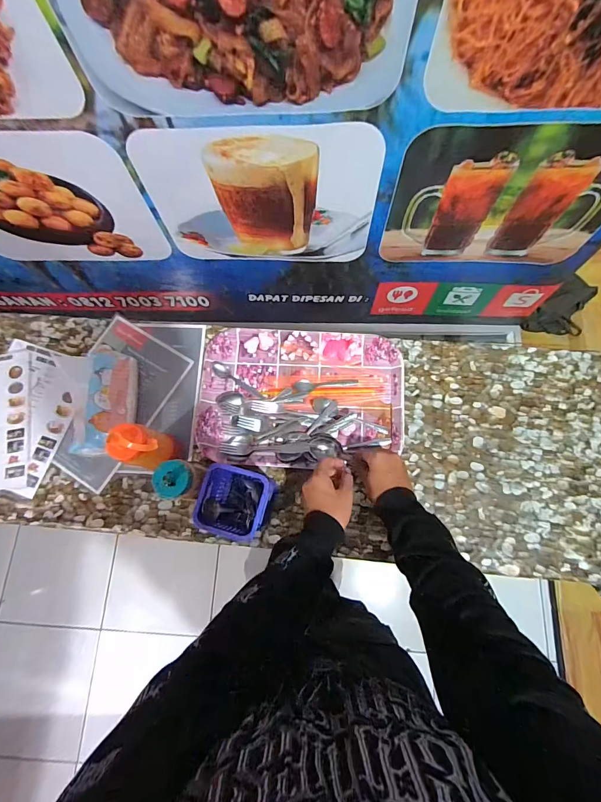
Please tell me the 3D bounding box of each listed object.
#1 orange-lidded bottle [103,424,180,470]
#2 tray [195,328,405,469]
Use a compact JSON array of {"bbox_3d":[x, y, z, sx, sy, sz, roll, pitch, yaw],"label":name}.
[{"bbox_3d":[-0.253,0.090,0.645,0.064,0.195,0.066,0,73,1],"label":"orange-lidded bottle"},{"bbox_3d":[0.000,-0.009,0.759,0.408,0.032,0.281,3,73,2],"label":"tray"}]

